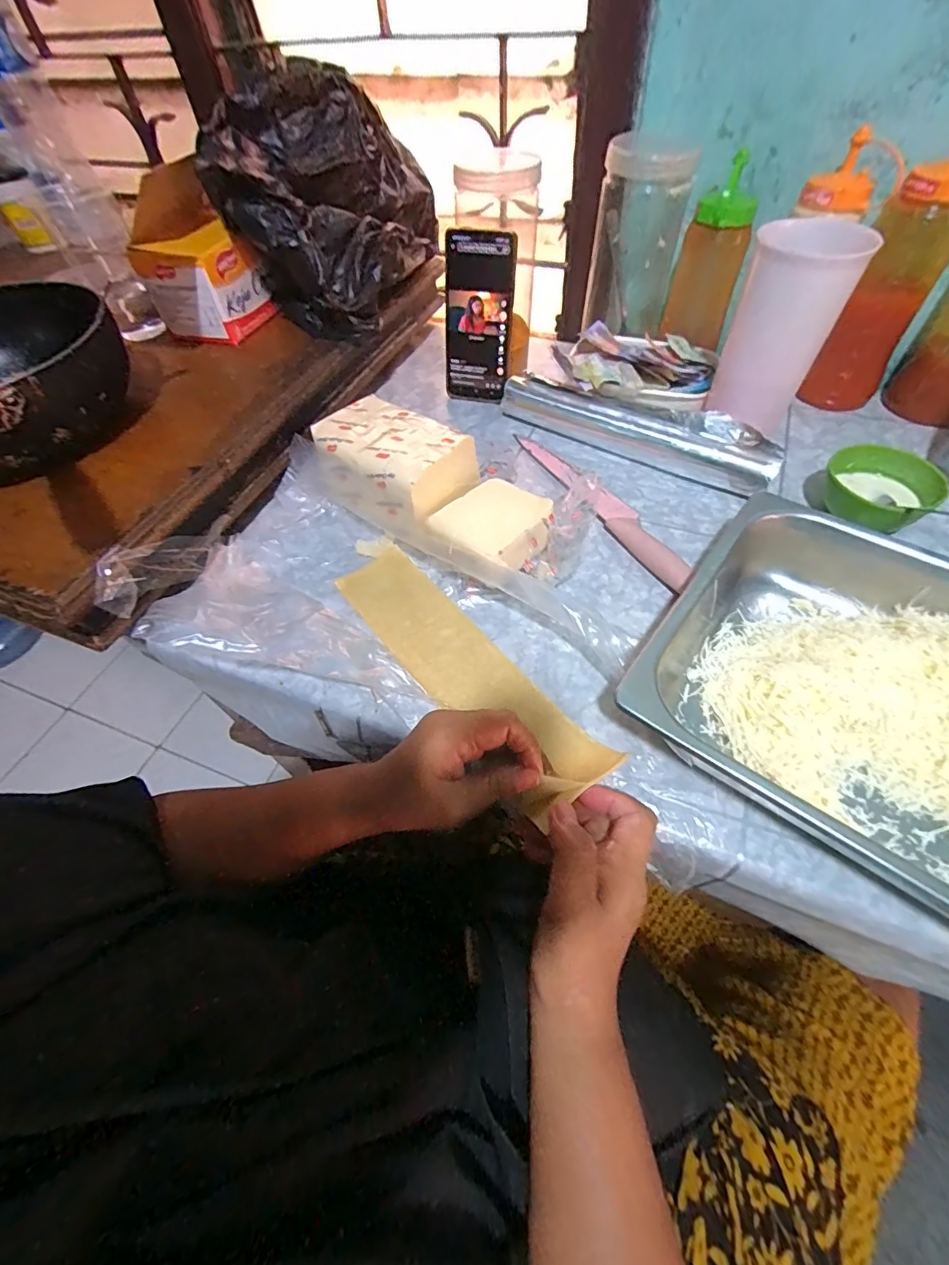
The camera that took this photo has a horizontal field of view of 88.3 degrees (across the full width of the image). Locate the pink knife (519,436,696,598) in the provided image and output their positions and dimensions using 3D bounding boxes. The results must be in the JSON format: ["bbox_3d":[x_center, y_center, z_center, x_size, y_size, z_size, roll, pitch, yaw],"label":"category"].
[{"bbox_3d":[0.125,-0.131,0.492,0.036,0.016,0.248,-26,57,-14],"label":"pink knife"}]

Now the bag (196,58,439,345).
[{"bbox_3d":[-0.163,-0.482,0.551,0.159,0.169,0.250,13,56,13],"label":"bag"}]

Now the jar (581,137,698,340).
[{"bbox_3d":[0.183,-0.438,0.557,0.090,0.163,0.103,10,56,10],"label":"jar"}]

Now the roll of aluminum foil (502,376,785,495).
[{"bbox_3d":[0.169,-0.222,0.529,0.301,0.042,0.050,28,61,21],"label":"roll of aluminum foil"}]

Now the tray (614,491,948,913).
[{"bbox_3d":[0.287,0.050,0.318,0.311,0.063,0.260,32,62,23],"label":"tray"}]

